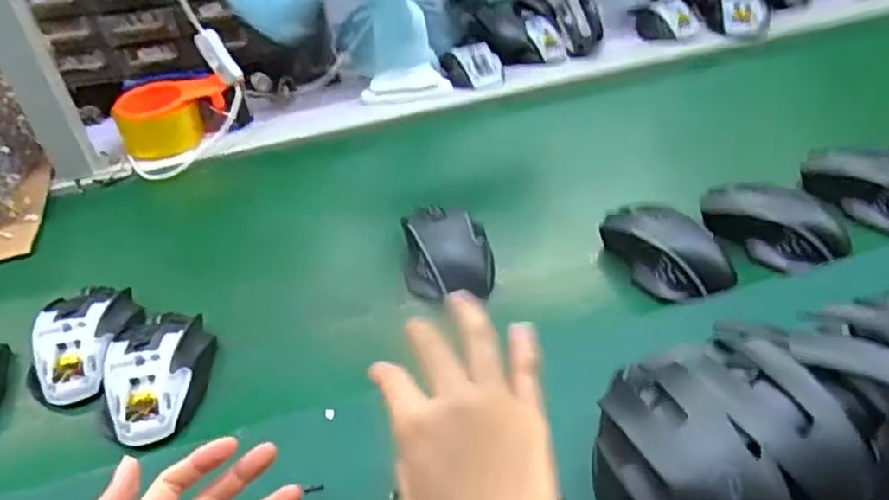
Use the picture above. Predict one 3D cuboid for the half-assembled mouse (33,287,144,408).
[{"bbox_3d":[-0.278,0.069,0.530,0.066,0.042,0.105,-9,38,-2],"label":"half-assembled mouse"}]

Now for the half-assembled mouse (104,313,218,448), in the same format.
[{"bbox_3d":[-0.208,0.086,0.493,0.070,0.033,0.107,-13,39,-7],"label":"half-assembled mouse"}]

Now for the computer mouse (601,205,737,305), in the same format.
[{"bbox_3d":[0.176,-0.006,0.548,0.067,0.035,0.109,-17,40,-13],"label":"computer mouse"}]

